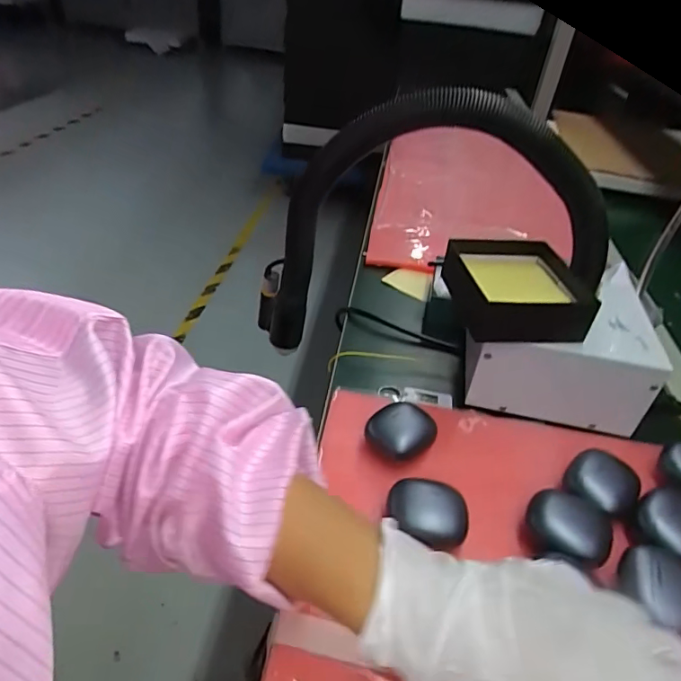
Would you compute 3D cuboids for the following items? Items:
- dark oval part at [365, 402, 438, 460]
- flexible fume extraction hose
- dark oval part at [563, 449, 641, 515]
[{"bbox_3d":[0.051,0.077,0.422,0.043,0.031,0.047,-25,47,-34],"label":"dark oval part"},{"bbox_3d":[0.081,-0.085,0.457,0.289,0.256,0.066,13,38,7],"label":"flexible fume extraction hose"},{"bbox_3d":[0.204,0.113,0.398,0.054,0.022,0.048,-28,49,-36],"label":"dark oval part"}]

